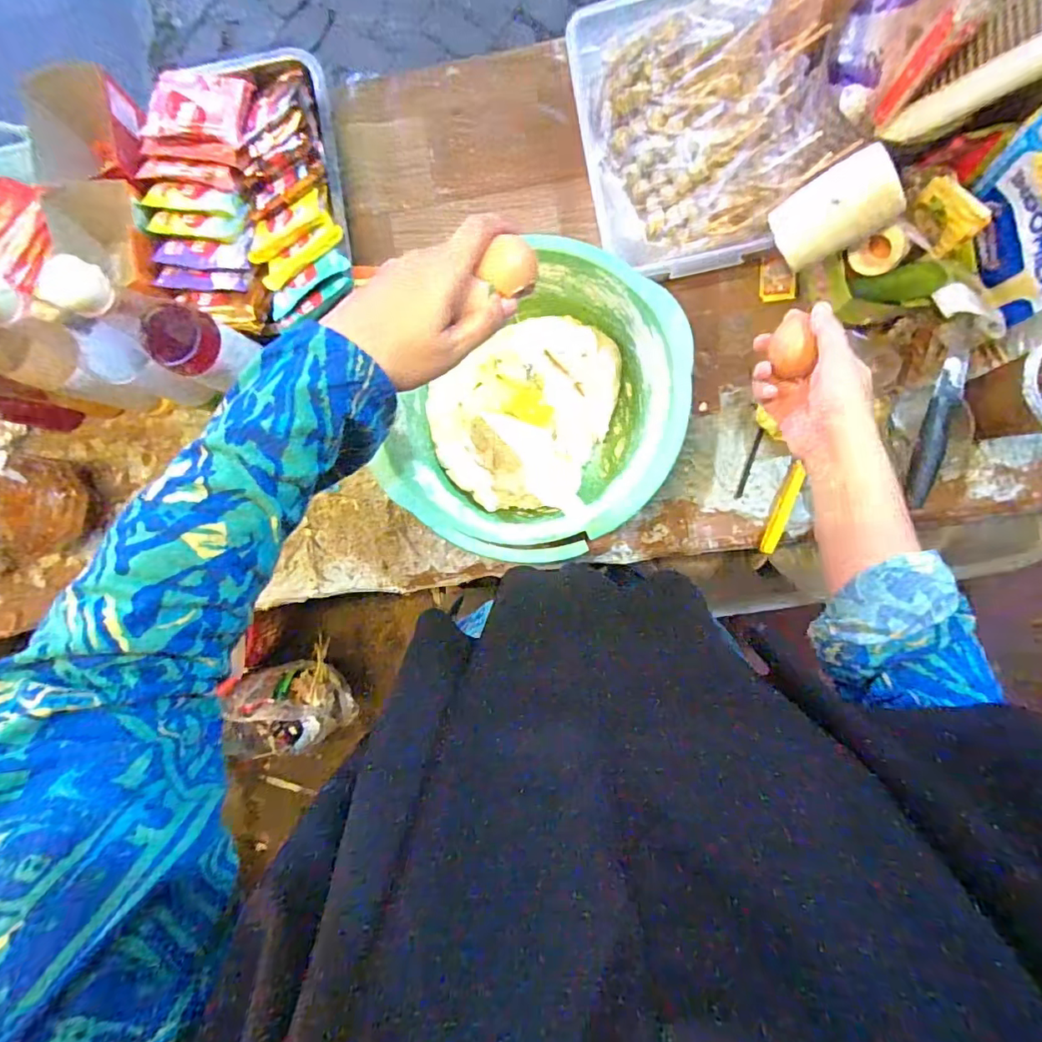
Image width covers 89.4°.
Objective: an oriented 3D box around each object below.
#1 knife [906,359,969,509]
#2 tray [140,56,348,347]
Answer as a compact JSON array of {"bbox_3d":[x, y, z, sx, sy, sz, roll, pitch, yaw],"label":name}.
[{"bbox_3d":[0.370,-0.080,0.469,0.021,0.013,0.137,19,92,6],"label":"knife"},{"bbox_3d":[-0.299,-0.362,0.570,0.199,0.075,0.315,-12,89,6],"label":"tray"}]

